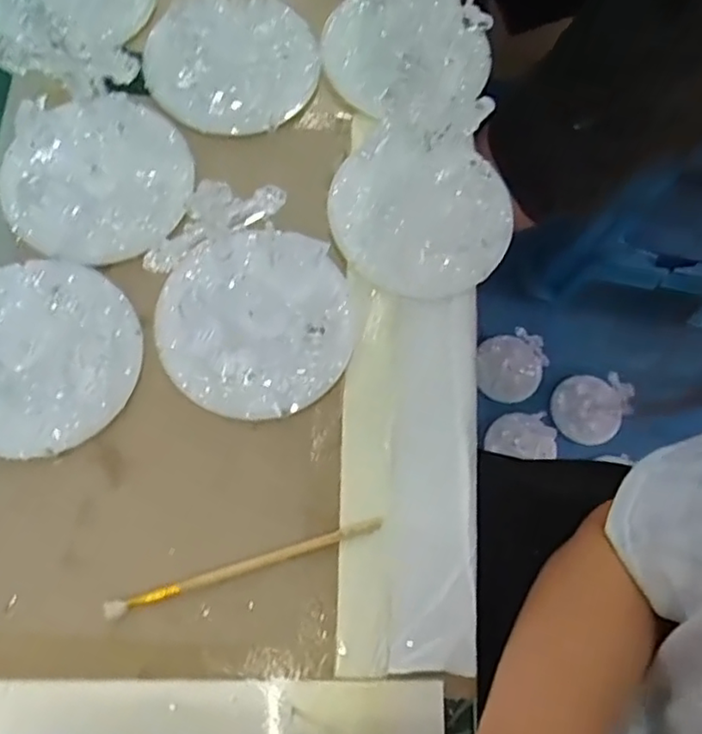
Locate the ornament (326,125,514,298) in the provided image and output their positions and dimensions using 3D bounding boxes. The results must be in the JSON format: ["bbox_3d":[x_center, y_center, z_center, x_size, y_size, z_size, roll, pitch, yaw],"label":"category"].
[{"bbox_3d":[0.049,-0.108,0.449,0.125,0.010,0.112,15,81,2],"label":"ornament"}]

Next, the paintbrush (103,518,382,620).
[{"bbox_3d":[-0.062,0.118,0.382,0.167,0.008,0.011,-17,73,-7],"label":"paintbrush"}]

